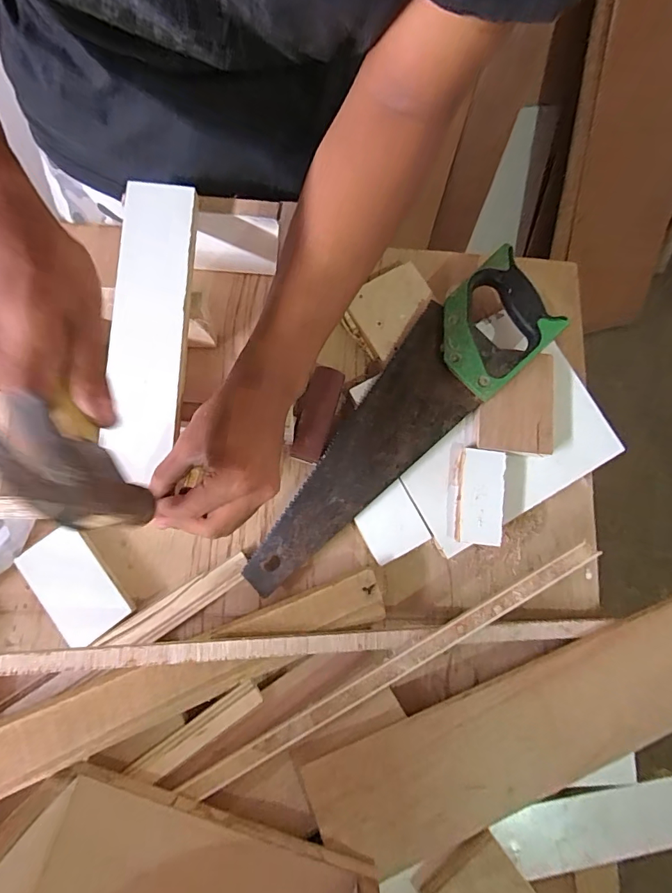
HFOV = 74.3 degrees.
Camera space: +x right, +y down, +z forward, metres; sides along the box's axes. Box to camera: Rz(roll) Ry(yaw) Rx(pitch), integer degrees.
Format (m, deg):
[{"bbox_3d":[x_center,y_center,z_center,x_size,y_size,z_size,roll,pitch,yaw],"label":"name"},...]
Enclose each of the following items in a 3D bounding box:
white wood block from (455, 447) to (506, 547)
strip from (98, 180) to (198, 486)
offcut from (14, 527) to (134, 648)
[{"bbox_3d":[0.151,0.053,0.469,0.045,0.020,0.097,7,79,-3],"label":"white wood block"},{"bbox_3d":[-0.161,-0.103,0.380,0.062,0.010,0.259,2,83,-1],"label":"strip"},{"bbox_3d":[-0.257,0.138,0.439,0.067,0.021,0.108,-34,84,-9],"label":"offcut"}]

